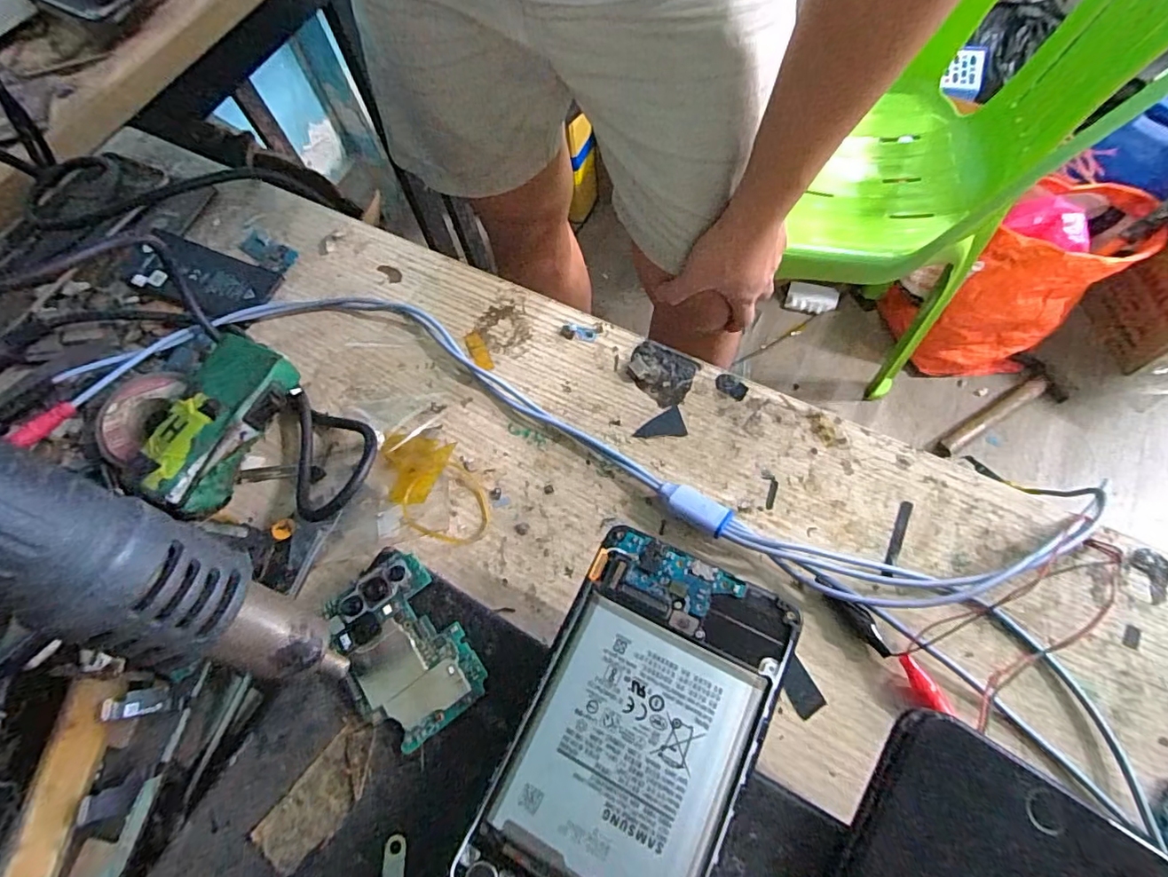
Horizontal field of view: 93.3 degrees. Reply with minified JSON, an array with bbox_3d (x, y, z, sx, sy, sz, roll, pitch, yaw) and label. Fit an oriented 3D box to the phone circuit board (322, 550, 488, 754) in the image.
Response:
[{"bbox_3d":[-0.070,0.080,0.212,0.041,0.004,0.065,-39,69,-12],"label":"phone circuit board"}]

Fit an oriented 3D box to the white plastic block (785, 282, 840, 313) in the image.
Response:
[{"bbox_3d":[0.485,-0.302,1.173,0.101,0.024,0.052,14,63,9],"label":"white plastic block"}]

